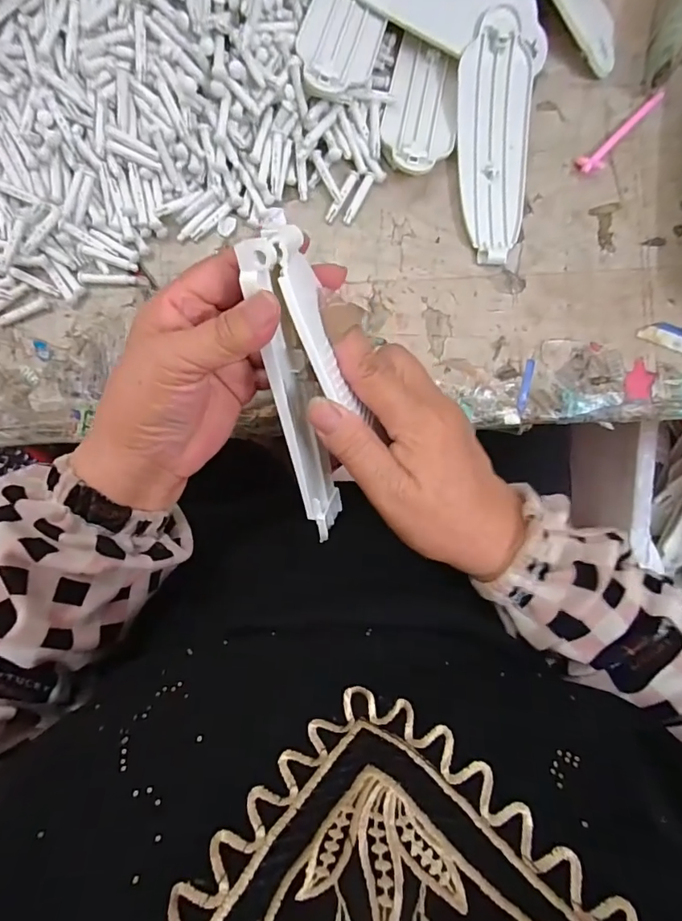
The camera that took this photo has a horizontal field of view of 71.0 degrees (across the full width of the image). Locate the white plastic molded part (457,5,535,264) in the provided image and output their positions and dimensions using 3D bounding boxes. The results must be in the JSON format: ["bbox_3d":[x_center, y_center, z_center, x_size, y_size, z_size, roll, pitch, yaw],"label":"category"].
[{"bbox_3d":[0.108,-0.218,0.329,0.054,0.028,0.156,3,88,-3],"label":"white plastic molded part"}]

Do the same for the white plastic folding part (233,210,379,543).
[{"bbox_3d":[-0.014,-0.026,0.259,0.043,0.042,0.187,-9,130,-4],"label":"white plastic folding part"}]

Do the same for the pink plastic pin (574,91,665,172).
[{"bbox_3d":[0.204,-0.234,0.341,0.084,0.010,0.017,-39,91,-4],"label":"pink plastic pin"}]

